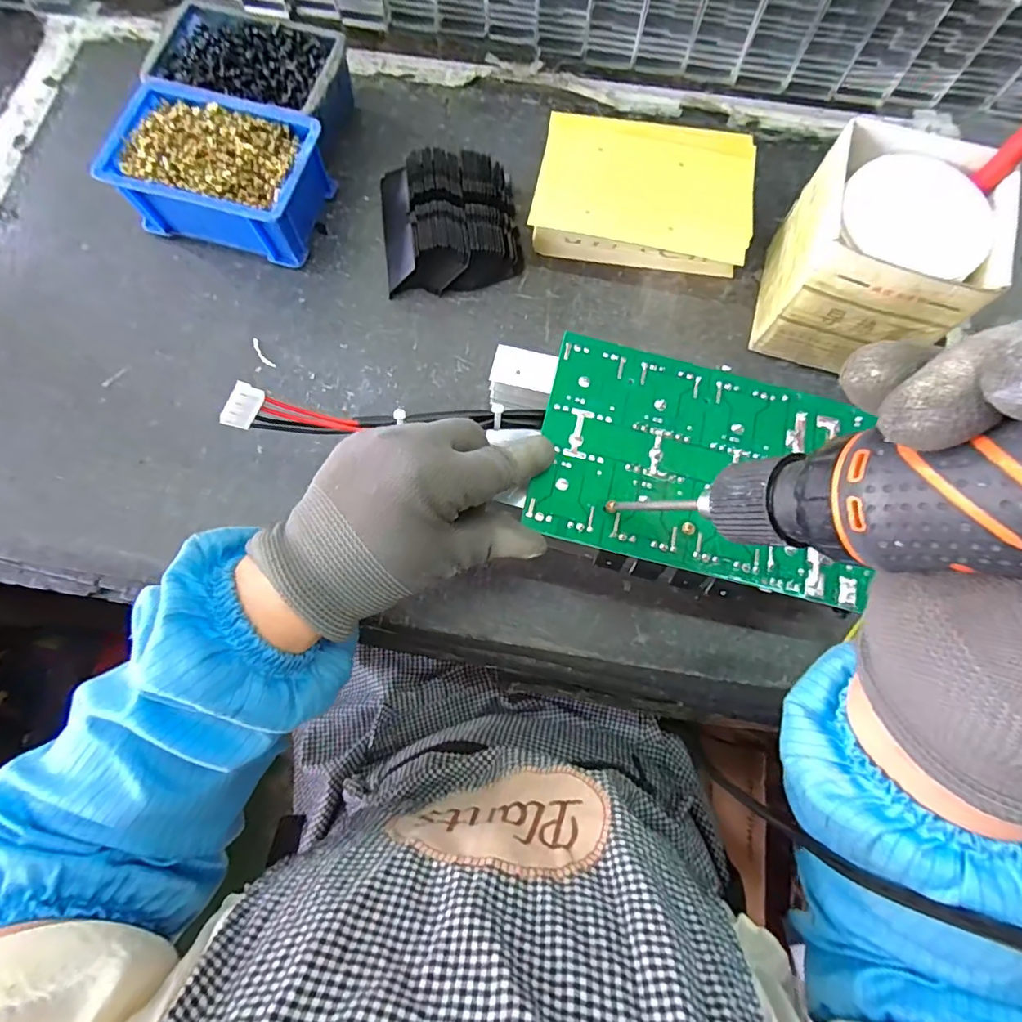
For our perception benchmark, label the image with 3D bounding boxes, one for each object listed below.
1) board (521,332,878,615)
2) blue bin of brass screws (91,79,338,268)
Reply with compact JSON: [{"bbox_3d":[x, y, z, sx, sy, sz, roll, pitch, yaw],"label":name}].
[{"bbox_3d":[0.111,-0.027,0.292,0.187,0.009,0.125,13,76,2],"label":"board"},{"bbox_3d":[-0.231,-0.270,0.408,0.154,0.054,0.110,18,76,3],"label":"blue bin of brass screws"}]

